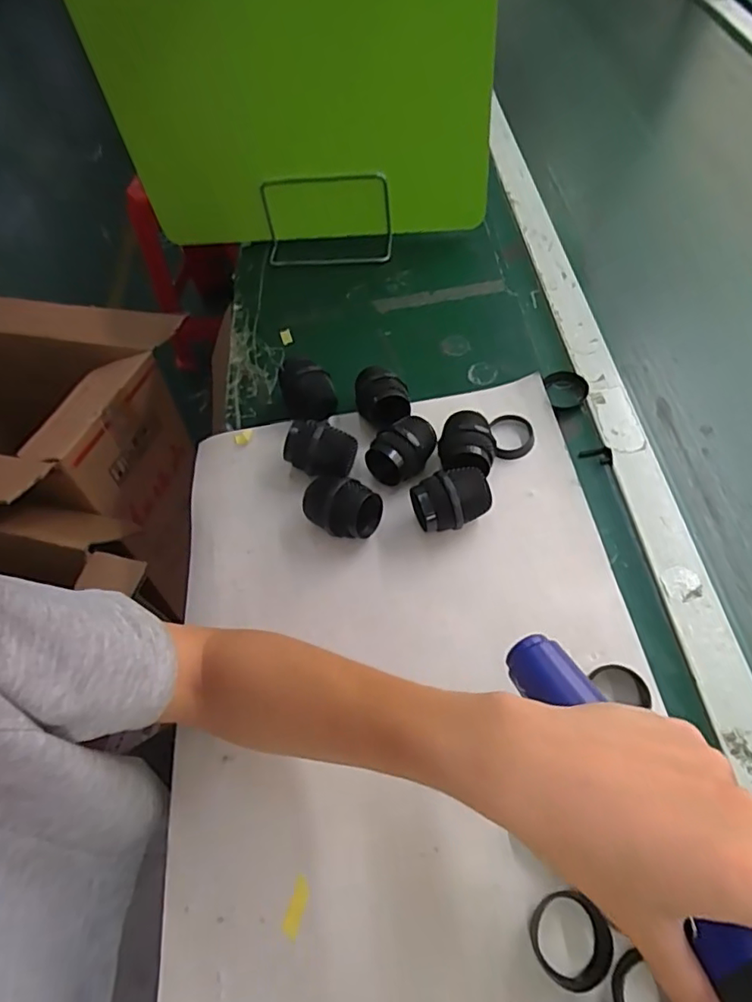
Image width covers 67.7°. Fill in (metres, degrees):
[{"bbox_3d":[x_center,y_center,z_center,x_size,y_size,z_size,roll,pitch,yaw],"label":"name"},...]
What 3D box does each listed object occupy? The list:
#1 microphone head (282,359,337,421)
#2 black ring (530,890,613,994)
[{"bbox_3d":[-0.066,-0.107,0.540,0.049,0.045,0.046,-15,57,-2],"label":"microphone head"},{"bbox_3d":[0.109,0.249,0.316,0.041,0.013,0.041,-3,58,5],"label":"black ring"}]

